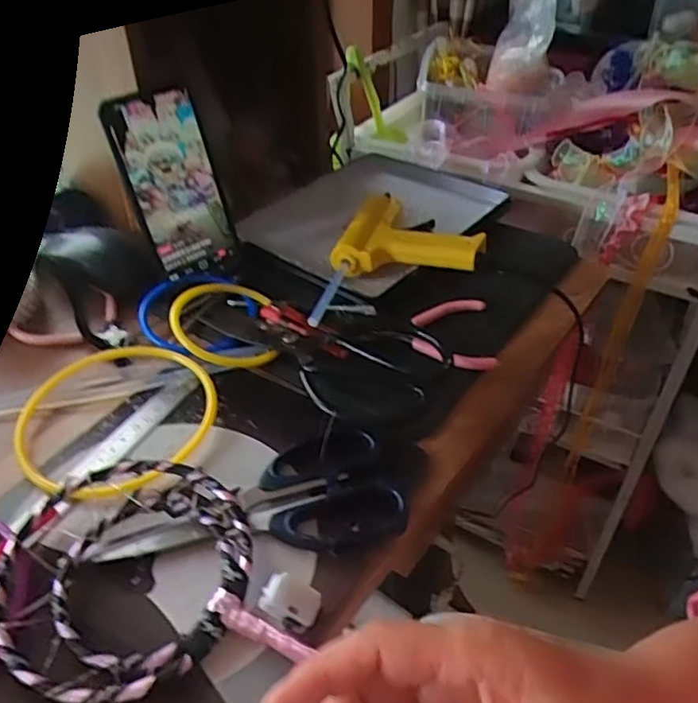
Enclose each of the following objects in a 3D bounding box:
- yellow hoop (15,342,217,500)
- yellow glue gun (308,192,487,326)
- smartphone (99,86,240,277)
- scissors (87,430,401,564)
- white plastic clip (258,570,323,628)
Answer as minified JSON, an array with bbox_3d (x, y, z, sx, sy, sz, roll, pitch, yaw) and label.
[{"bbox_3d":[-0.156,0.041,0.419,0.125,0.015,0.129,17,43,19],"label":"yellow hoop"},{"bbox_3d":[0.044,-0.069,0.520,0.125,0.040,0.150,9,41,12],"label":"yellow glue gun"},{"bbox_3d":[-0.141,-0.131,0.513,0.074,0.152,0.011,-32,33,-29],"label":"smartphone"},{"bbox_3d":[-0.057,0.089,0.359,0.166,0.019,0.077,-12,42,-14],"label":"scissors"},{"bbox_3d":[-0.029,0.123,0.312,0.029,0.011,0.017,13,42,15],"label":"white plastic clip"}]

